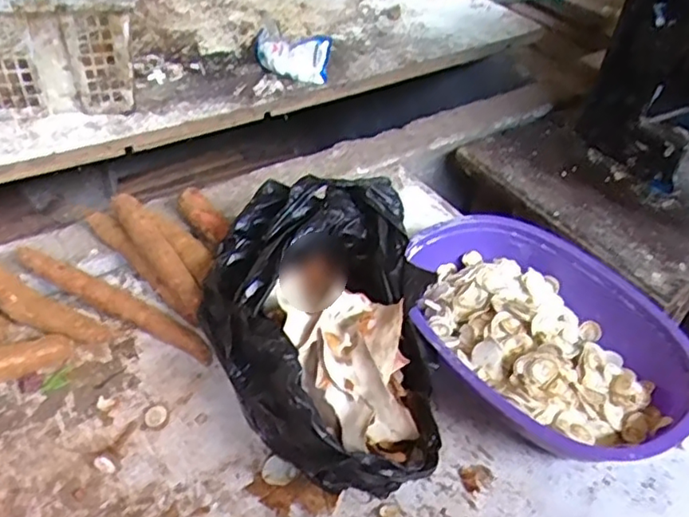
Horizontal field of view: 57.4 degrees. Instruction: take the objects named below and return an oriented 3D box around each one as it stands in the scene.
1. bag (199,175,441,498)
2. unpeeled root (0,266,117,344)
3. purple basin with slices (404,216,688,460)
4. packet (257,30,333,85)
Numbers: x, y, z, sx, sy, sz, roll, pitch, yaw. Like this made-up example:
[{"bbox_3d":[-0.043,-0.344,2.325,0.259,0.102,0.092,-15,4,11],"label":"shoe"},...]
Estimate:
[{"bbox_3d":[-0.025,0.059,0.587,0.208,0.112,0.301,3,42,-2],"label":"bag"},{"bbox_3d":[-0.324,0.039,0.633,0.193,0.026,0.033,28,45,4],"label":"unpeeled root"},{"bbox_3d":[0.184,0.077,0.618,0.217,0.079,0.294,-27,51,-31],"label":"purple basin with slices"},{"bbox_3d":[-0.083,-0.316,0.982,0.127,0.064,0.046,11,42,7],"label":"packet"}]

